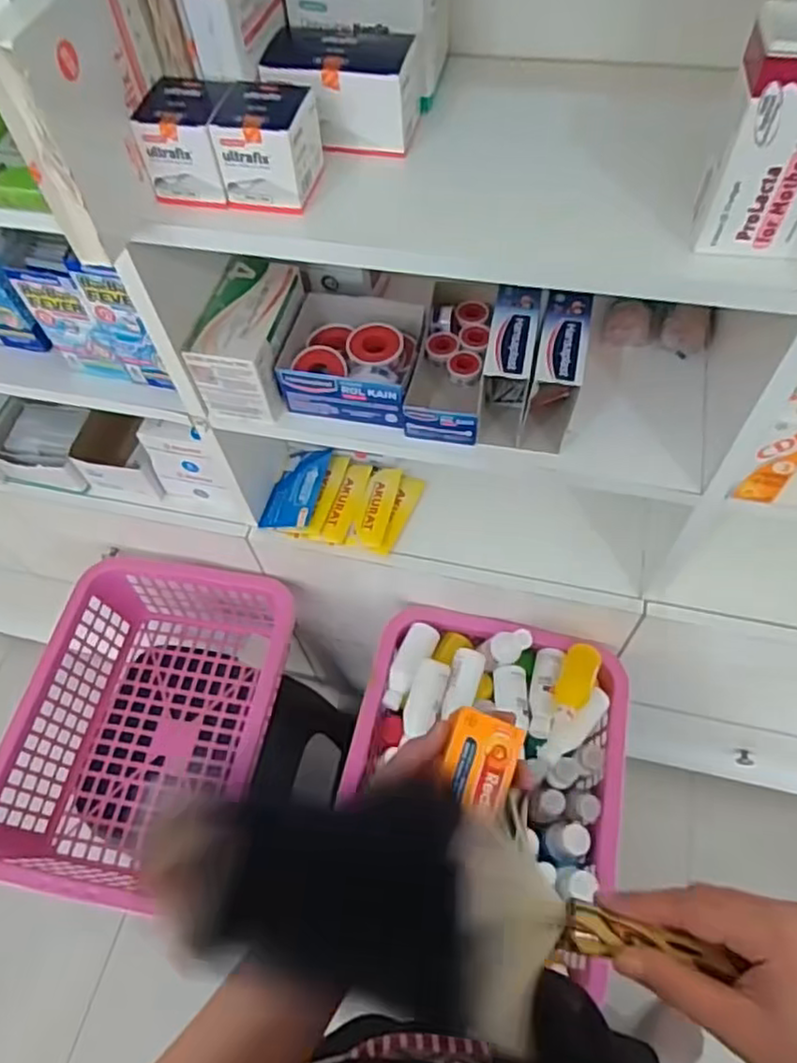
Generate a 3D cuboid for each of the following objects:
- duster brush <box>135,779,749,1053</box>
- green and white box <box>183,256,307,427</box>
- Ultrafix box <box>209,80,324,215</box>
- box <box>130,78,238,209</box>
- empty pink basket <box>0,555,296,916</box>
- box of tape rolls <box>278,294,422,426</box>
[{"bbox_3d":[0.013,0.194,0.350,0.267,0.105,0.095,9,60,4],"label":"duster brush"},{"bbox_3d":[-0.141,-0.186,0.660,0.073,0.087,0.132,10,60,10],"label":"green and white box"},{"bbox_3d":[-0.088,-0.267,0.465,0.054,0.060,0.061,12,61,11],"label":"Ultrafix box"},{"bbox_3d":[-0.146,-0.278,0.476,0.053,0.056,0.068,2,59,5],"label":"box"},{"bbox_3d":[-0.317,0.246,0.899,0.302,0.151,0.416,6,60,7],"label":"empty pink basket"},{"bbox_3d":[-0.042,-0.171,0.660,0.125,0.049,0.121,10,60,9],"label":"box of tape rolls"}]

